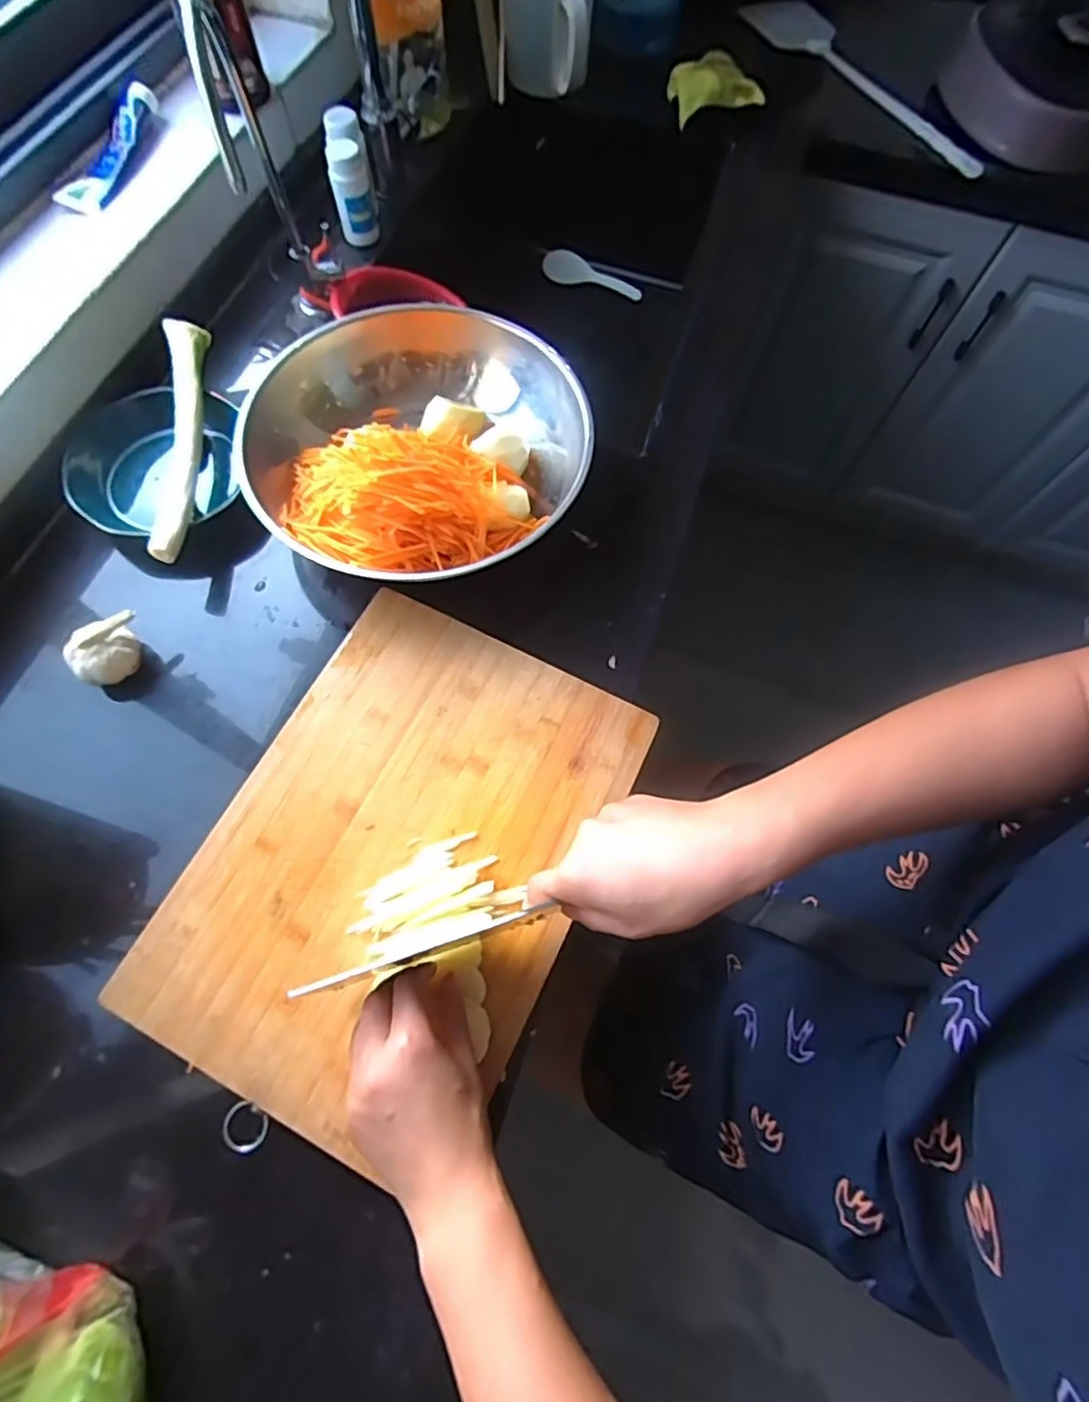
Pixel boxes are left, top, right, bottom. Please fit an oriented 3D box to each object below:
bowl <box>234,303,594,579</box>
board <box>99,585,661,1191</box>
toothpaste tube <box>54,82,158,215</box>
[{"bbox_3d":[-0.113,-0.230,0.578,0.292,0.099,0.284,1,69,-2],"label":"bowl"},{"bbox_3d":[-0.105,0.109,0.474,0.268,0.012,0.367,25,70,7],"label":"board"},{"bbox_3d":[-0.444,-0.567,0.640,0.031,0.022,0.169,10,69,2],"label":"toothpaste tube"}]

